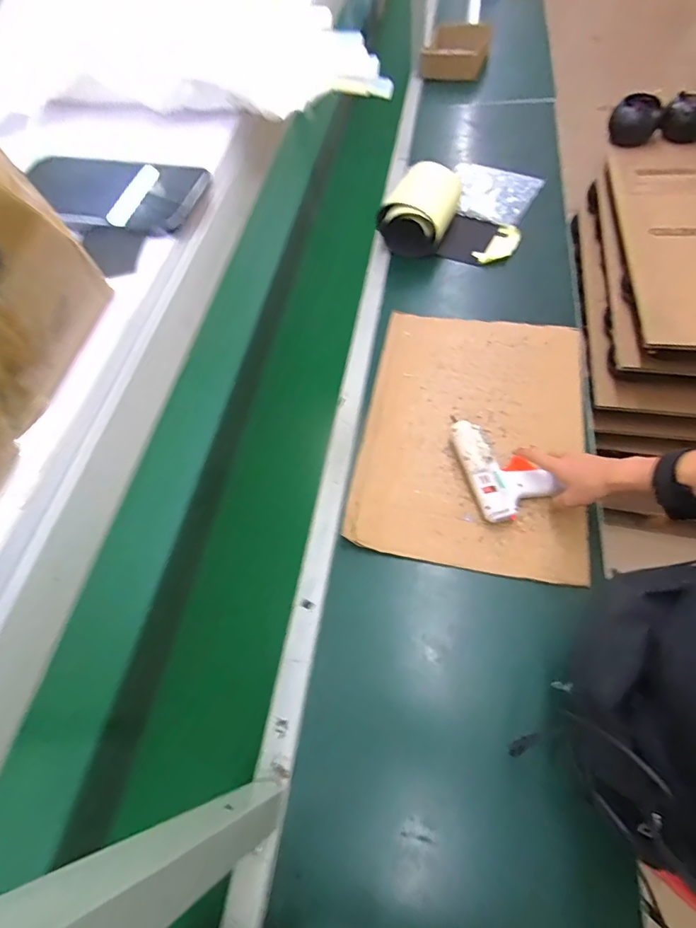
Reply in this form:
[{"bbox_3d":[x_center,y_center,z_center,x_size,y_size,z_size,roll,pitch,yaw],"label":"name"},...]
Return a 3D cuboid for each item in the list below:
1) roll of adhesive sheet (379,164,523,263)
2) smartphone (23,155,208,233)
[{"bbox_3d":[0.166,-0.575,1.012,0.158,0.112,0.173,21,65,17],"label":"roll of adhesive sheet"},{"bbox_3d":[-0.170,-0.192,0.311,0.139,0.007,0.071,11,62,13],"label":"smartphone"}]

